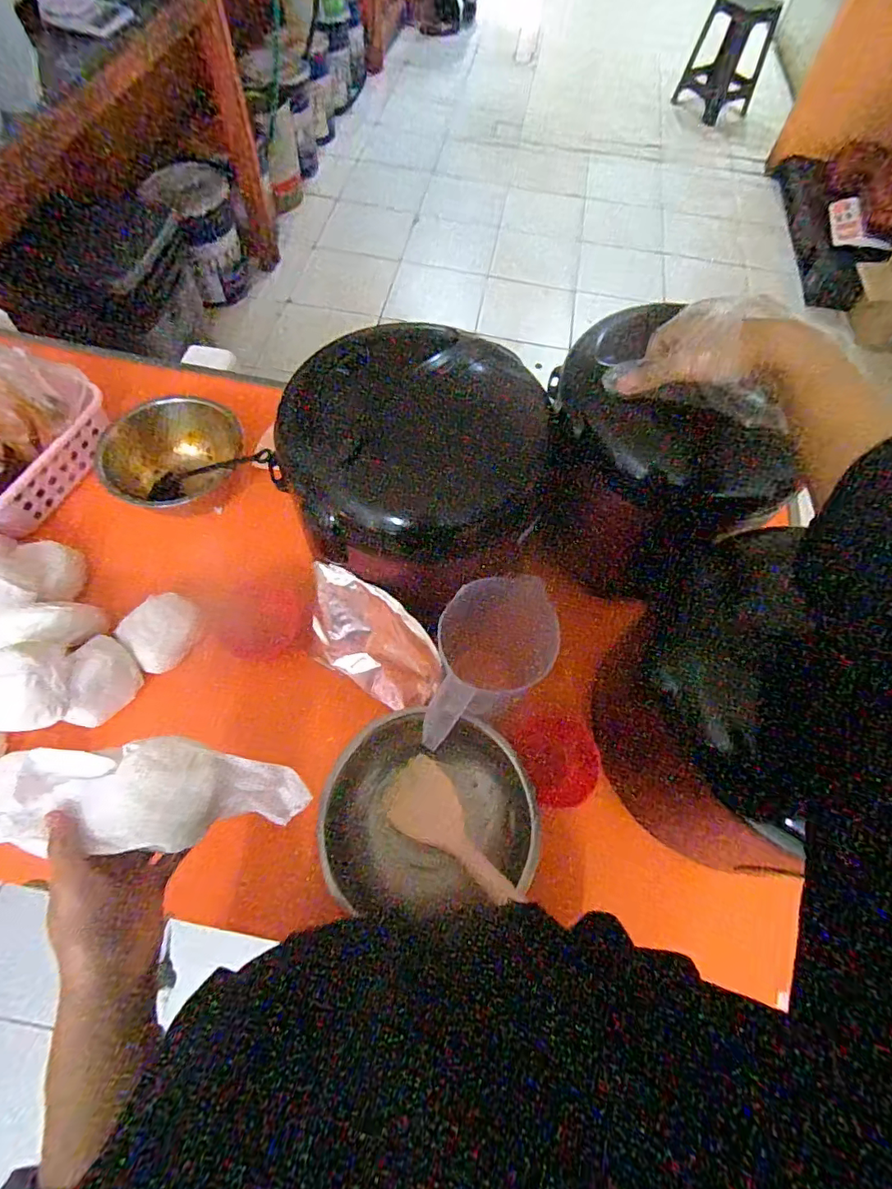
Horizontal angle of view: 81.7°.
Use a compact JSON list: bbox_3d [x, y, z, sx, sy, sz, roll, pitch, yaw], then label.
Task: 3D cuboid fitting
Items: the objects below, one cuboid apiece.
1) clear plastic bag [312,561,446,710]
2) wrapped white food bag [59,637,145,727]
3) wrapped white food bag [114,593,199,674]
[{"bbox_3d":[-0.077,0.051,0.533,0.158,0.130,0.019,36,40,0],"label":"clear plastic bag"},{"bbox_3d":[-0.368,0.092,0.554,0.056,0.057,0.089,-7,64,-6],"label":"wrapped white food bag"},{"bbox_3d":[-0.332,0.041,0.604,0.060,0.044,0.086,33,67,13],"label":"wrapped white food bag"}]

